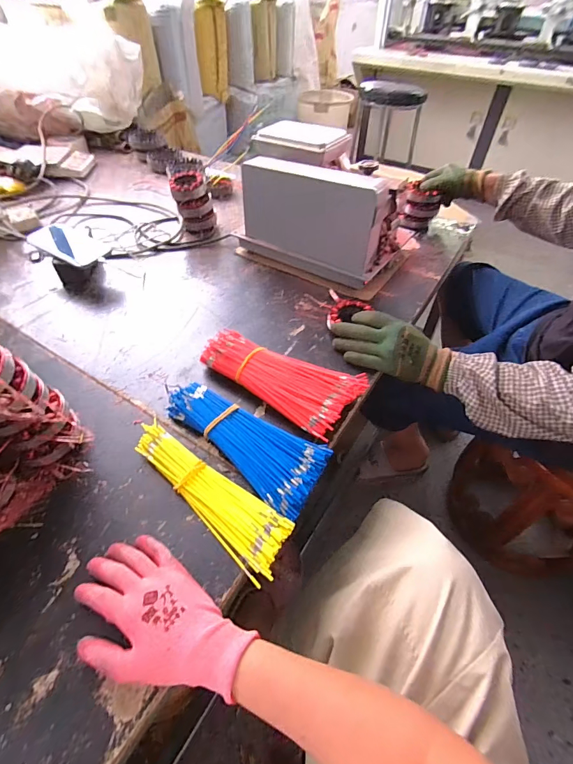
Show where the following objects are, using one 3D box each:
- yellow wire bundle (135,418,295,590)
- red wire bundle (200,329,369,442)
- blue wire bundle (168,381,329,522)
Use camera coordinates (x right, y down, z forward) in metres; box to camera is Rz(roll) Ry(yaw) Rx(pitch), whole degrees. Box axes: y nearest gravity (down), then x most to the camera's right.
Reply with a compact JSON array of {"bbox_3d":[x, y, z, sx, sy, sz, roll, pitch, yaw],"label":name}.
[{"bbox_3d":[-0.100,0.134,0.462,0.242,0.025,0.066,33,54,25],"label":"yellow wire bundle"},{"bbox_3d":[-0.009,-0.012,0.577,0.241,0.049,0.112,30,53,23],"label":"red wire bundle"},{"bbox_3d":[-0.065,0.080,0.501,0.238,0.032,0.093,25,51,20],"label":"blue wire bundle"}]

